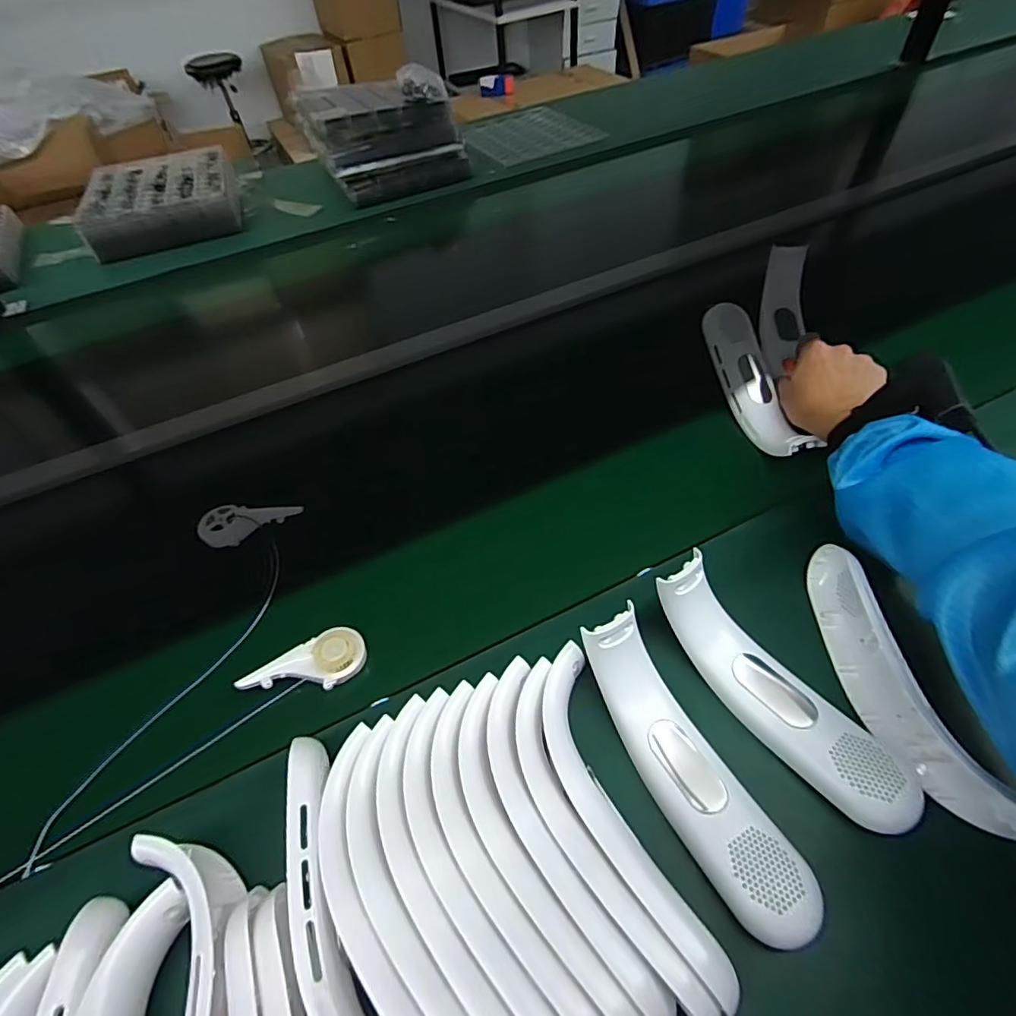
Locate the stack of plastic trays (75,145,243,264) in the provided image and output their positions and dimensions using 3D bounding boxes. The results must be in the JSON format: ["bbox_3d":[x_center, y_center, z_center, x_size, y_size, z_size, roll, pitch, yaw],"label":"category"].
[{"bbox_3d":[-0.644,-0.578,0.984,0.267,0.071,0.273,-23,53,-11],"label":"stack of plastic trays"}]

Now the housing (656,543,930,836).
[{"bbox_3d":[0.180,0.123,0.353,0.049,0.062,0.186,-34,56,-19],"label":"housing"}]

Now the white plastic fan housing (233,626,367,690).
[{"bbox_3d":[-0.157,0.128,0.412,0.091,0.009,0.044,-27,67,-24],"label":"white plastic fan housing"}]

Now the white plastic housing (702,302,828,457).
[{"bbox_3d":[0.264,-0.134,0.556,0.051,0.052,0.189,-13,68,-4],"label":"white plastic housing"}]

